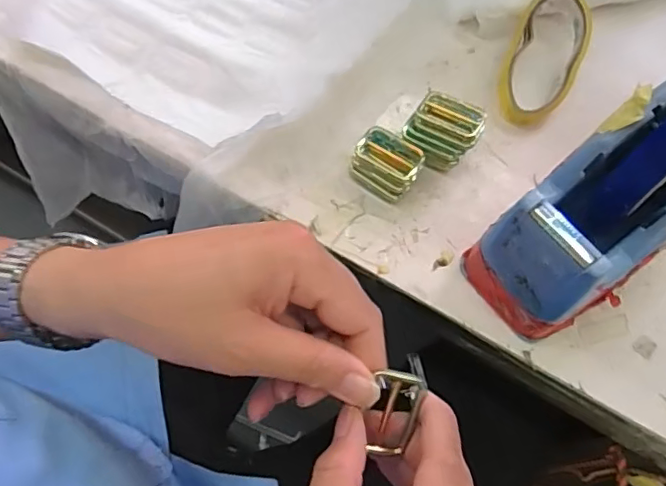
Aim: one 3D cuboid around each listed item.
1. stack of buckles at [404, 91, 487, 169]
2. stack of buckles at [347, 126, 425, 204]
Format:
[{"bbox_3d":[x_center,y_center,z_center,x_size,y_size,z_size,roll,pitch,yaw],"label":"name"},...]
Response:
[{"bbox_3d":[0.076,-0.075,0.386,0.047,0.040,0.034,28,70,11],"label":"stack of buckles"},{"bbox_3d":[0.037,-0.055,0.386,0.045,0.023,0.036,29,71,11],"label":"stack of buckles"}]

